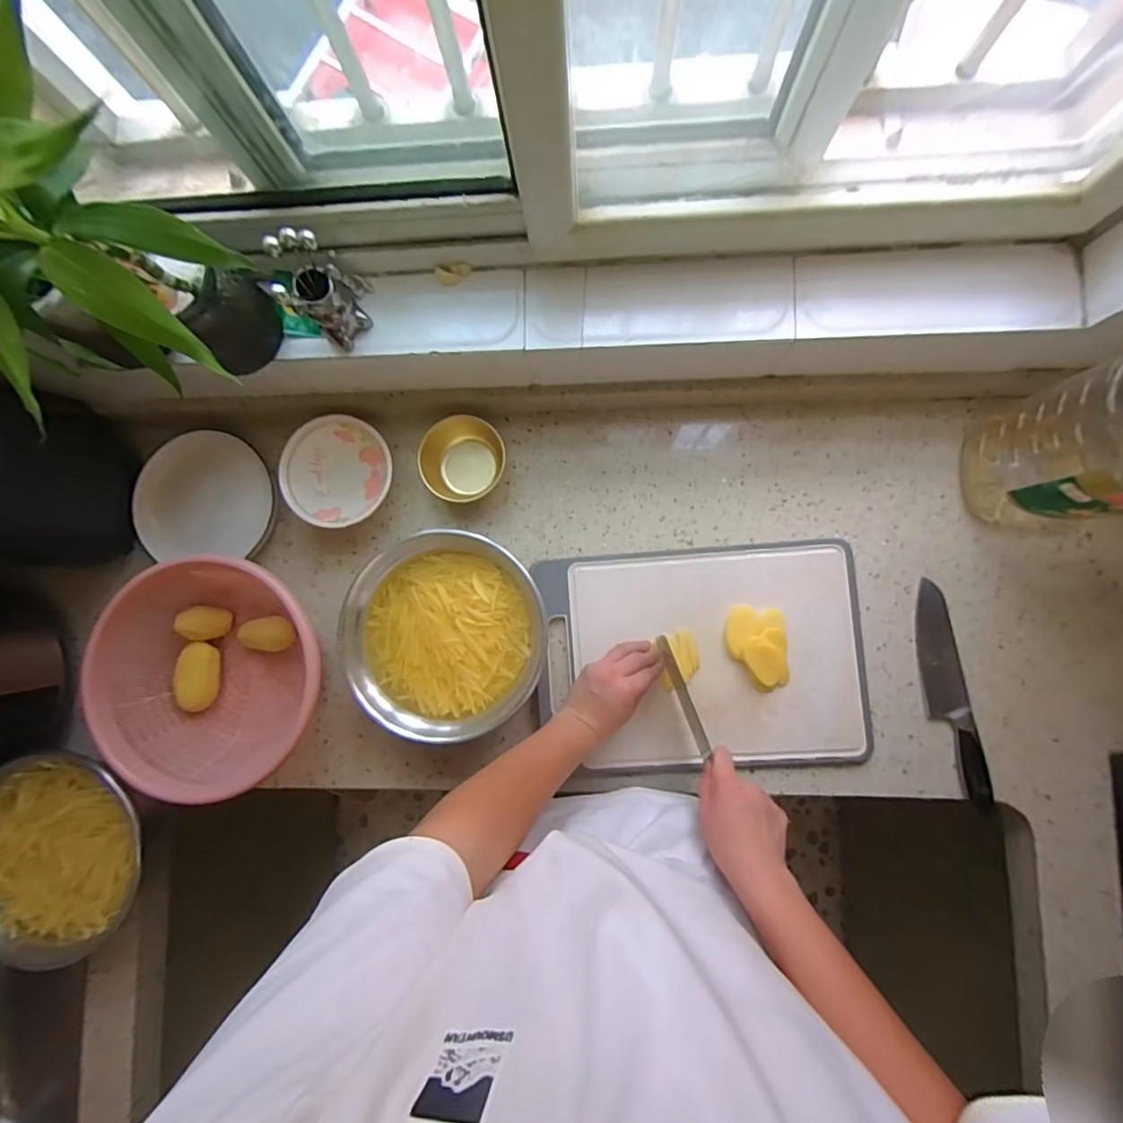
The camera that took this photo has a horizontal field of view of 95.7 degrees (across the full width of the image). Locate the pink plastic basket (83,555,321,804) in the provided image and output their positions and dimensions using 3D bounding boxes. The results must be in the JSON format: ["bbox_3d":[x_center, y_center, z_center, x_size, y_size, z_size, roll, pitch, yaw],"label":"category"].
[{"bbox_3d":[-0.426,0.155,0.651,0.255,0.131,0.272,0,85,4],"label":"pink plastic basket"}]

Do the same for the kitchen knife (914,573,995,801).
[{"bbox_3d":[0.494,0.164,0.646,0.051,0.019,0.273,-9,85,3],"label":"kitchen knife"}]

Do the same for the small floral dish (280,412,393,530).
[{"bbox_3d":[-0.304,-0.121,0.702,0.147,0.055,0.145,0,85,4],"label":"small floral dish"}]

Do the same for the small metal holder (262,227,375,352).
[{"bbox_3d":[-0.248,-0.288,0.538,0.059,0.113,0.070,-15,86,2],"label":"small metal holder"}]

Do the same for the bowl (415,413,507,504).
[{"bbox_3d":[-0.136,-0.140,0.698,0.104,0.043,0.112,0,85,4],"label":"bowl"}]

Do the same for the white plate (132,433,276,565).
[{"bbox_3d":[-0.500,-0.094,0.721,0.185,0.036,0.176,-3,85,4],"label":"white plate"}]

